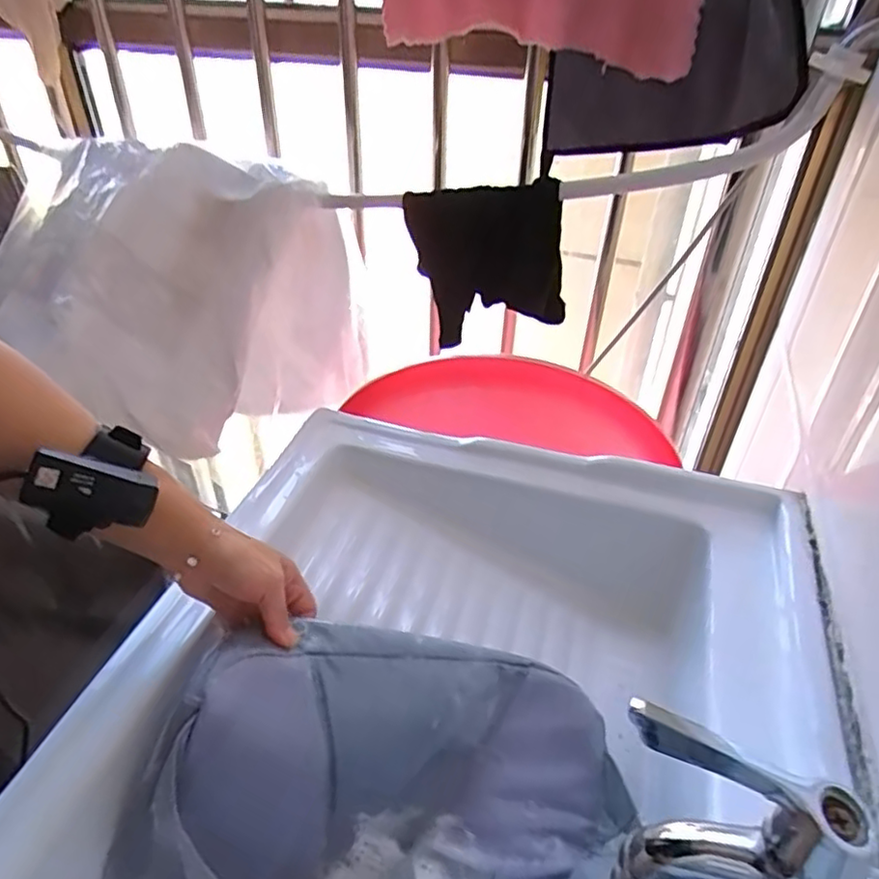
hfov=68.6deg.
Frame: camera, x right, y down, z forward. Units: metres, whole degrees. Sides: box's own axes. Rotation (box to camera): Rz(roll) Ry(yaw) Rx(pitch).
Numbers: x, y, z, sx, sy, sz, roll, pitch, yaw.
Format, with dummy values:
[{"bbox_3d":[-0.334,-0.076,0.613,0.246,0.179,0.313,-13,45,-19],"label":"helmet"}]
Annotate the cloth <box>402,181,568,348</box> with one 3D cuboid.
[{"bbox_3d":[0.049,-0.187,0.693,0.158,0.153,0.033,3,29,21],"label":"cloth"}]

